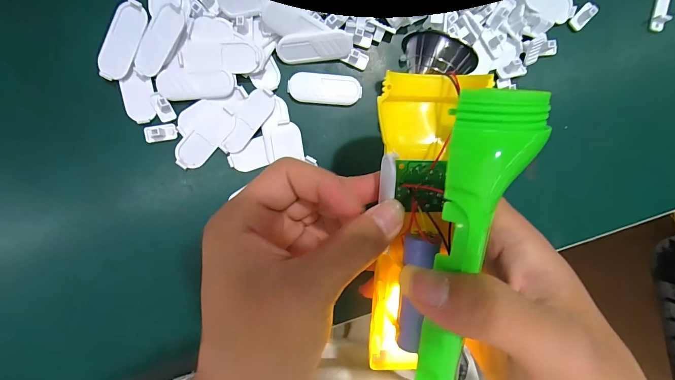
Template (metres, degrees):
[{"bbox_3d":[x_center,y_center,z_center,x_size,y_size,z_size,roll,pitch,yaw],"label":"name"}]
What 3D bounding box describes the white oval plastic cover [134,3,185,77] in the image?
[{"bbox_3d":[-0.113,-0.094,0.202,0.019,0.005,0.047,37,103,-5],"label":"white oval plastic cover"}]

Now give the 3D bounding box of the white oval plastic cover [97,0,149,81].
[{"bbox_3d":[-0.137,-0.095,0.202,0.021,0.007,0.050,28,91,-5],"label":"white oval plastic cover"}]

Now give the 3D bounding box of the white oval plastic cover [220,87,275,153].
[{"bbox_3d":[-0.061,-0.046,0.213,0.019,0.005,0.048,37,90,-5],"label":"white oval plastic cover"}]

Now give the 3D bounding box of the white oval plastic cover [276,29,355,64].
[{"bbox_3d":[-0.015,-0.094,0.211,0.049,0.004,0.019,-5,137,1],"label":"white oval plastic cover"}]

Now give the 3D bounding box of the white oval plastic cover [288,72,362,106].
[{"bbox_3d":[-0.008,-0.070,0.221,0.049,0.004,0.020,3,93,-4],"label":"white oval plastic cover"}]

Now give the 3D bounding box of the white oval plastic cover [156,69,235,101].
[{"bbox_3d":[-0.093,-0.070,0.207,0.049,0.004,0.018,-4,93,-4],"label":"white oval plastic cover"}]

